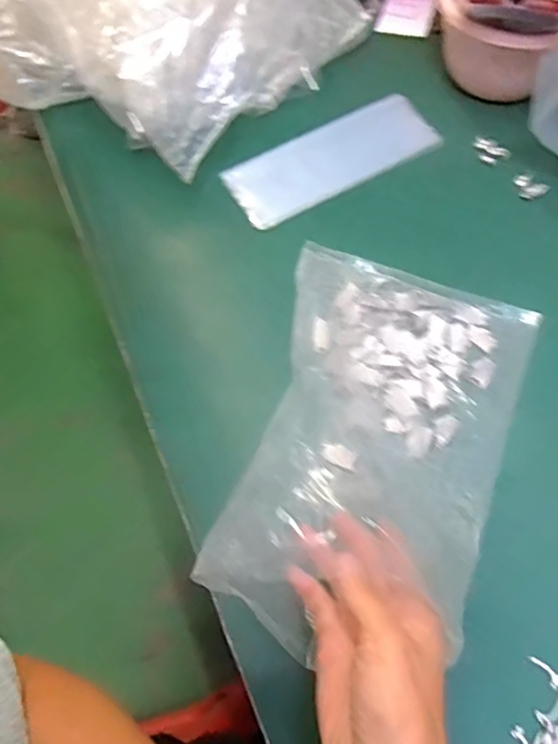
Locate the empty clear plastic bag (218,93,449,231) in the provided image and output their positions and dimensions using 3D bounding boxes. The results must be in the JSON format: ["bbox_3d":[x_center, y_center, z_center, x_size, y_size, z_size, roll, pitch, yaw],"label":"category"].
[{"bbox_3d":[0.050,-0.200,0.543,0.202,0.009,0.073,-29,72,-12],"label":"empty clear plastic bag"}]

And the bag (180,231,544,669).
[{"bbox_3d":[0.067,0.026,0.374,0.178,0.105,0.282,17,66,12],"label":"bag"}]

